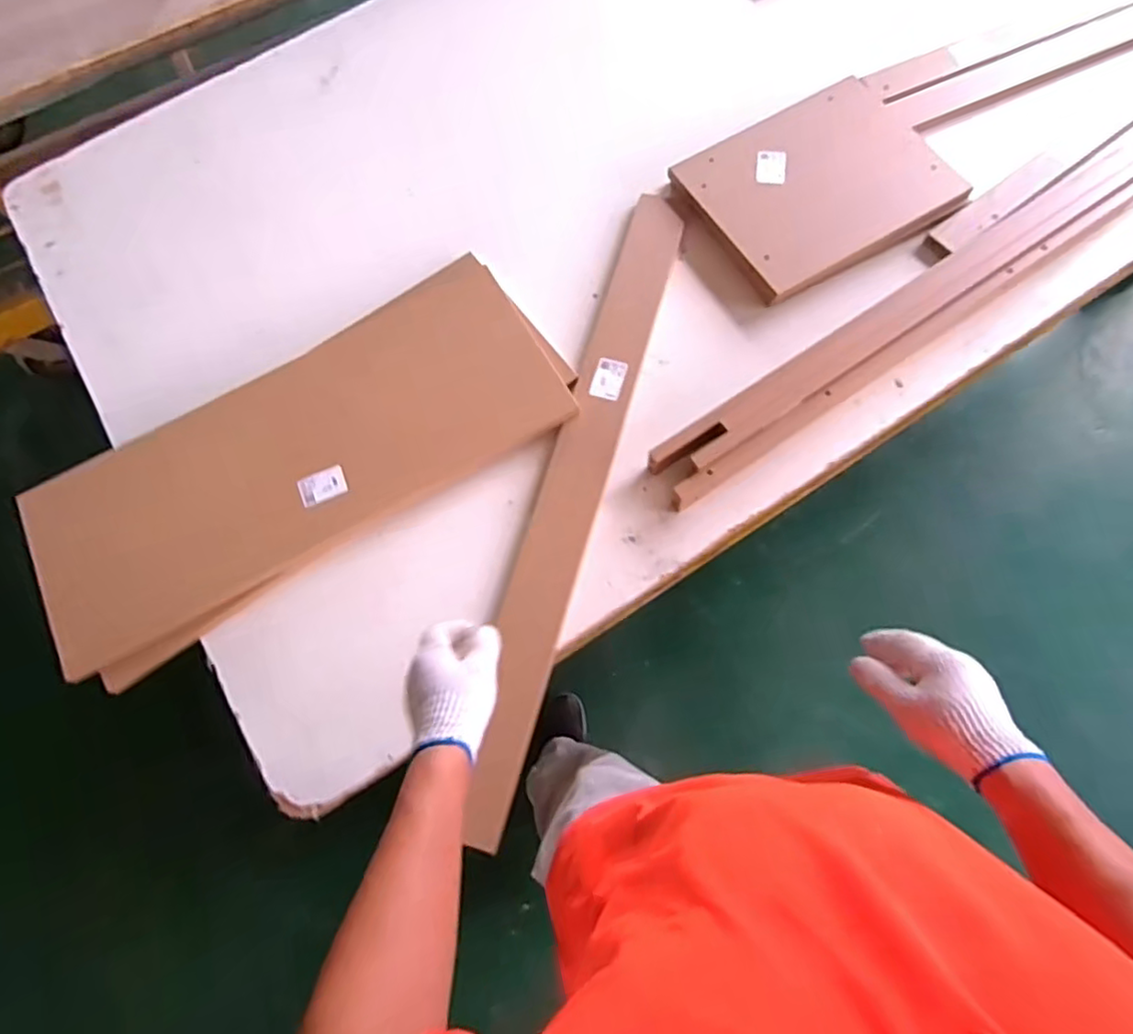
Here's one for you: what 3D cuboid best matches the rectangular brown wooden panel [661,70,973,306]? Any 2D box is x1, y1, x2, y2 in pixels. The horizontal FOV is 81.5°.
[{"bbox_3d":[0.386,-0.511,1.007,0.367,0.033,0.284,-30,72,-7],"label":"rectangular brown wooden panel"}]

